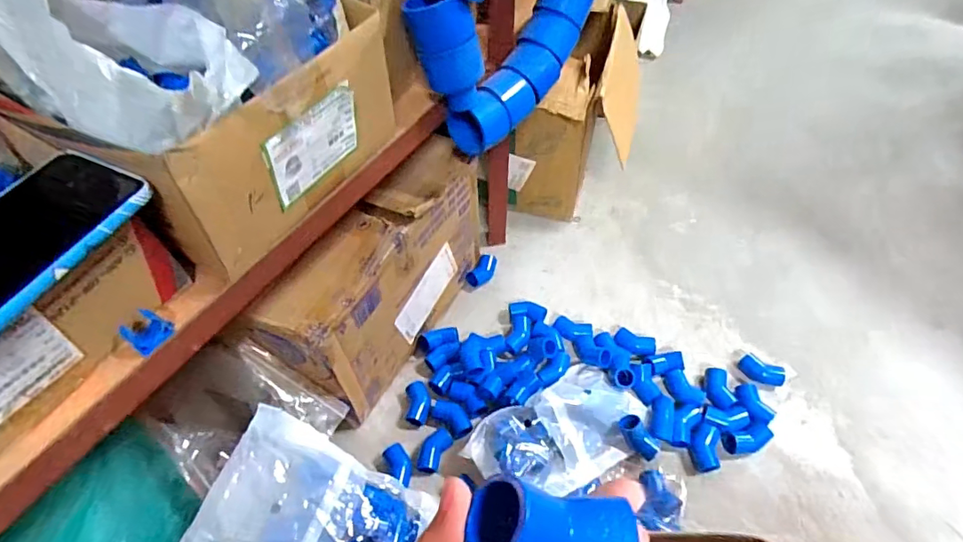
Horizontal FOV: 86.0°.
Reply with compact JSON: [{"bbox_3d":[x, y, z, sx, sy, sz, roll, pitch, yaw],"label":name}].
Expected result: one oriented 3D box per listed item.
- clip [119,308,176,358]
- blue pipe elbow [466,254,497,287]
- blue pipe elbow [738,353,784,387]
[{"bbox_3d":[-0.239,0.042,0.370,0.015,0.025,0.027,31,59,23],"label":"clip"},{"bbox_3d":[0.001,0.001,0.798,0.025,0.034,0.061,26,57,20],"label":"blue pipe elbow"},{"bbox_3d":[0.366,0.133,0.677,0.053,0.031,0.025,36,61,26],"label":"blue pipe elbow"}]

